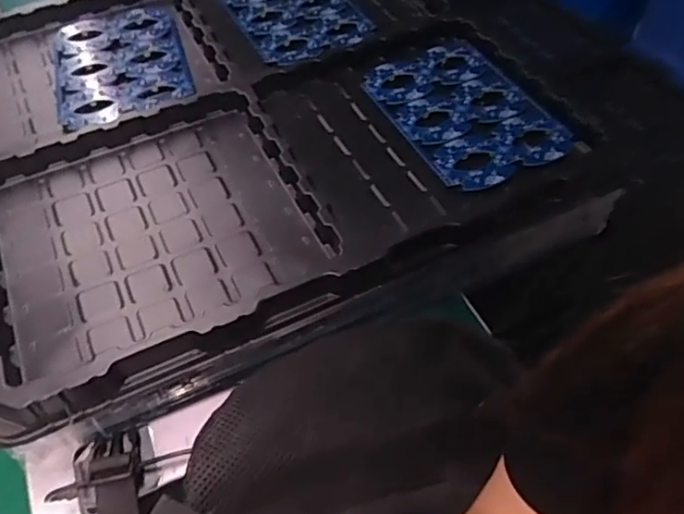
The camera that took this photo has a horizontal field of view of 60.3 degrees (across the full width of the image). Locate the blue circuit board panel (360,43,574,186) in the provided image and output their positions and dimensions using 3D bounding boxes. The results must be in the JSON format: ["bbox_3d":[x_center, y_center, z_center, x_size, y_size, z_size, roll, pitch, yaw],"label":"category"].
[{"bbox_3d":[0.122,-0.149,0.599,0.137,0.011,0.204,-22,56,-15],"label":"blue circuit board panel"}]

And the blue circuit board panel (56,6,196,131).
[{"bbox_3d":[-0.250,-0.222,0.662,0.139,0.010,0.203,-16,54,-11],"label":"blue circuit board panel"}]

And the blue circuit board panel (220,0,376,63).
[{"bbox_3d":[-0.061,-0.304,0.723,0.140,0.007,0.200,-24,56,-16],"label":"blue circuit board panel"}]

